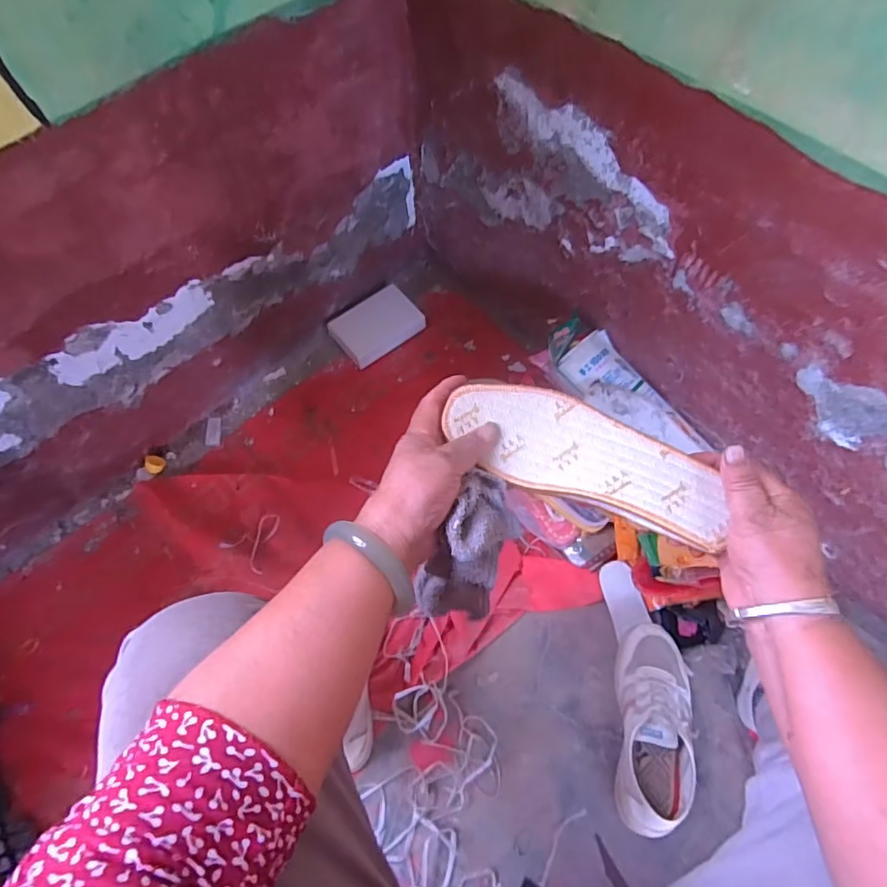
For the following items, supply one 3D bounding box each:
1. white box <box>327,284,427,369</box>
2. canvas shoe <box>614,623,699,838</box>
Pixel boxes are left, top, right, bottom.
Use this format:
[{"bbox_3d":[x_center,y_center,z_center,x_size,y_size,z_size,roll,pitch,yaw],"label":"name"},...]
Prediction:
[{"bbox_3d":[-0.124,-0.221,1.001,0.156,0.026,0.115,-36,68,-15],"label":"white box"},{"bbox_3d":[0.273,0.365,0.693,0.091,0.079,0.246,7,64,4],"label":"canvas shoe"}]

